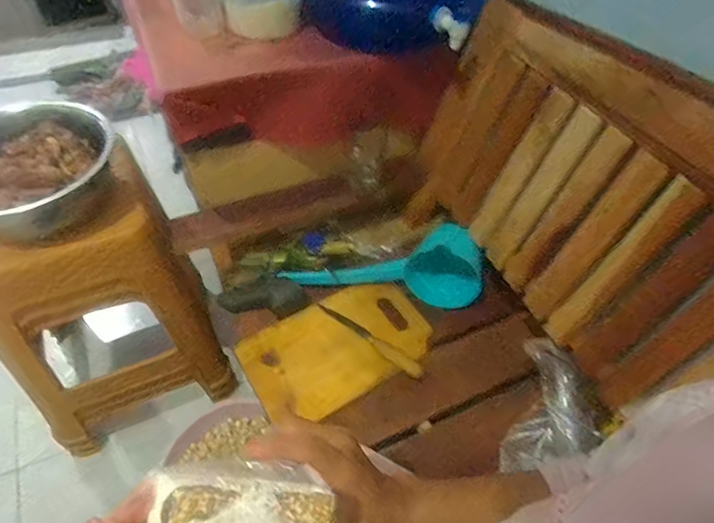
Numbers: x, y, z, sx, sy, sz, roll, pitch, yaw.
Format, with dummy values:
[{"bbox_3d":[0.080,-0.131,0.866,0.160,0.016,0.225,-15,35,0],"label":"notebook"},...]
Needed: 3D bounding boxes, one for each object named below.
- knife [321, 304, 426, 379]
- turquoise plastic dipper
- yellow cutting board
[{"bbox_3d":[0.020,0.119,0.762,0.205,0.021,0.025,35,57,22],"label":"knife"},{"bbox_3d":[0.045,0.017,0.838,0.338,0.096,0.115,-6,50,14],"label":"turquoise plastic dipper"},{"bbox_3d":[-0.029,0.133,0.767,0.294,0.025,0.178,-24,56,-21],"label":"yellow cutting board"}]

